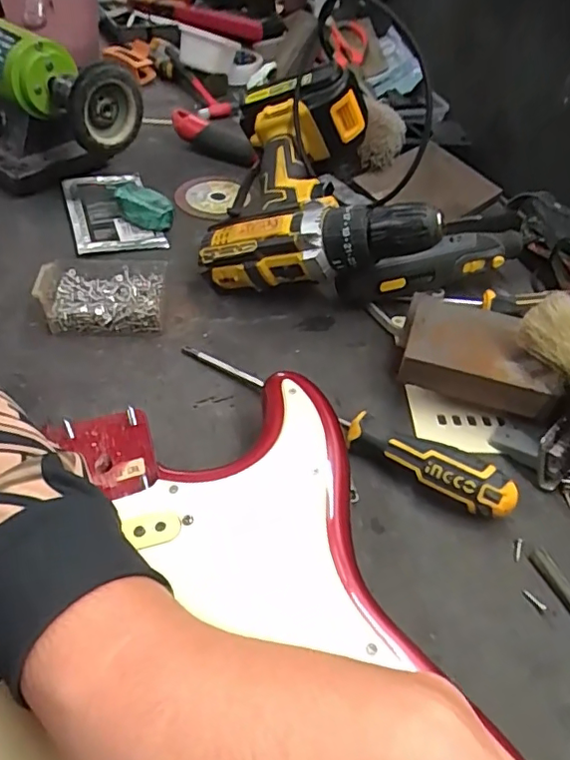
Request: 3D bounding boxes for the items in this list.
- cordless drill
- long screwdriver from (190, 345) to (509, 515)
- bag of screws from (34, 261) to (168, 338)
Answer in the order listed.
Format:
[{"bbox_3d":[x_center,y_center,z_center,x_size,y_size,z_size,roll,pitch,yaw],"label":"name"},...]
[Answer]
[{"bbox_3d":[0.025,-0.173,0.487,0.185,0.080,0.230,-14,59,19],"label":"cordless drill"},{"bbox_3d":[0.030,0.026,0.374,0.245,0.034,0.024,28,50,21],"label":"long screwdriver"},{"bbox_3d":[-0.144,-0.070,0.450,0.092,0.036,0.064,0,46,-4],"label":"bag of screws"}]

